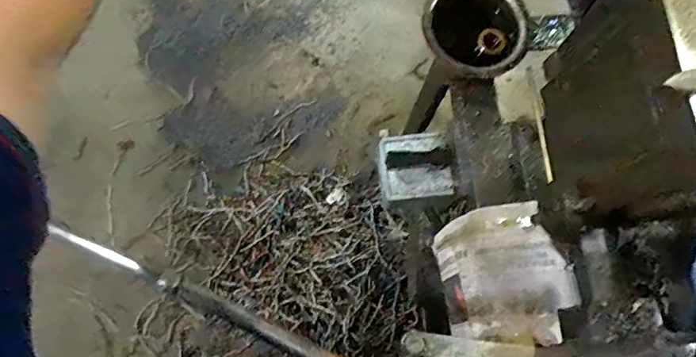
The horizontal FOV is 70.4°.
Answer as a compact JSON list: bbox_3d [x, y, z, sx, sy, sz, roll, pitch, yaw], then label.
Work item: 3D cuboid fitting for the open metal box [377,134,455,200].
[{"bbox_3d":[0.092,-0.019,0.661,0.098,0.034,0.086,-7,77,-3],"label":"open metal box"}]

